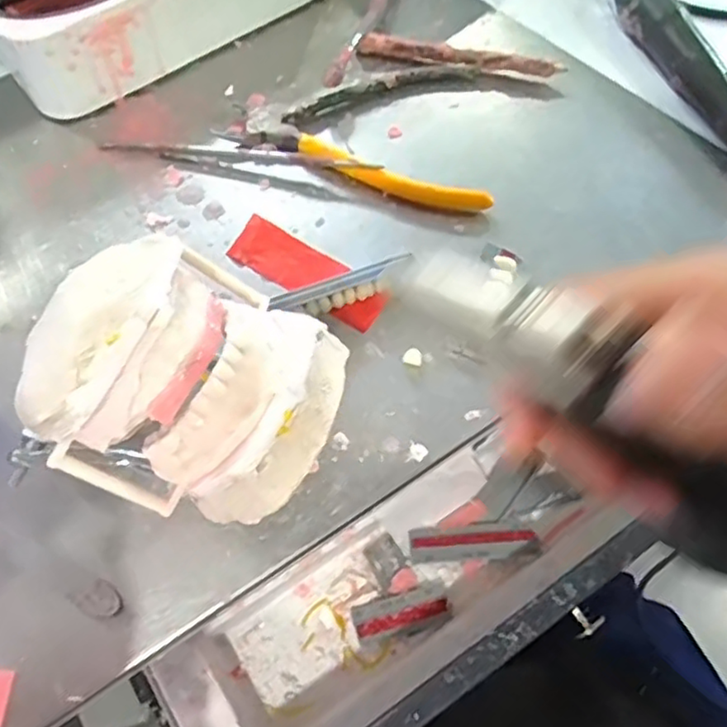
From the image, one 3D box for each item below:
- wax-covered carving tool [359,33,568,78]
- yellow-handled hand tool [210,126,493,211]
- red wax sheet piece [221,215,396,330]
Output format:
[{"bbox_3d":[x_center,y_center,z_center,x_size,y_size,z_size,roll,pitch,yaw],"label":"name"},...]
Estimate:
[{"bbox_3d":[0.056,-0.176,0.380,0.115,0.013,0.012,9,65,3],"label":"wax-covered carving tool"},{"bbox_3d":[-0.005,-0.105,0.348,0.147,0.011,0.018,18,66,7],"label":"yellow-handled hand tool"},{"bbox_3d":[-0.027,-0.046,0.324,0.081,0.004,0.027,30,68,12],"label":"red wax sheet piece"}]

